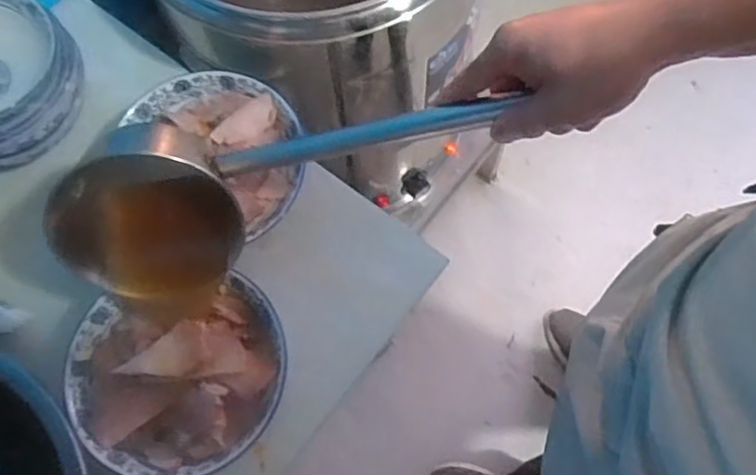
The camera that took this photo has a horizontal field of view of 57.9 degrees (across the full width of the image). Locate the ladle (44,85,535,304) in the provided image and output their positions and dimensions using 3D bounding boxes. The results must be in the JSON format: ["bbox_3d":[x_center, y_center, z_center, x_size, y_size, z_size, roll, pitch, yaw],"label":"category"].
[{"bbox_3d":[-0.081,-0.043,0.558,0.399,0.111,0.093,-16,69,25],"label":"ladle"}]

